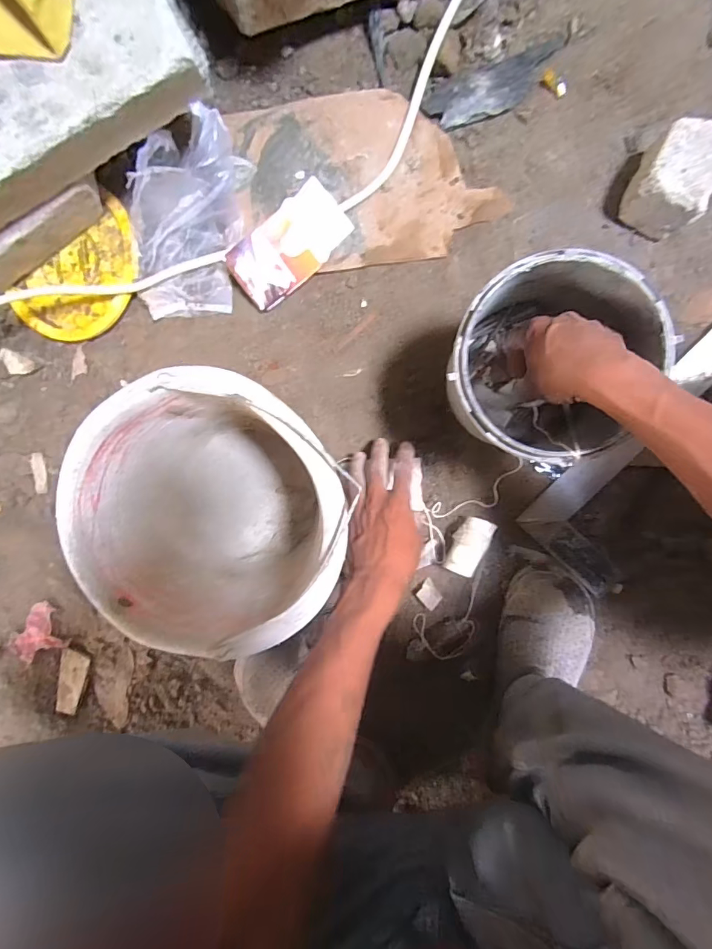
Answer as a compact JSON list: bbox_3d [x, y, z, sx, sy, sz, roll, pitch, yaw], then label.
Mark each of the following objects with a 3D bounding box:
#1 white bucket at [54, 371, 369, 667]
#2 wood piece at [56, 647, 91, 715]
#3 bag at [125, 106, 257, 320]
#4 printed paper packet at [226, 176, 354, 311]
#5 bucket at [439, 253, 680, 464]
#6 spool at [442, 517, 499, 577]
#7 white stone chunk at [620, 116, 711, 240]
[{"bbox_3d":[-0.128,0.032,0.464,0.245,0.175,0.231,0,92,4],"label":"white bucket"},{"bbox_3d":[-0.372,0.272,0.594,0.039,0.007,0.084,12,97,4],"label":"wood piece"},{"bbox_3d":[-0.190,-0.271,0.492,0.114,0.090,0.188,12,97,4],"label":"bag"},{"bbox_3d":[-0.073,-0.253,0.508,0.135,0.020,0.072,-36,109,5],"label":"printed paper packet"},{"bbox_3d":[0.158,-0.095,0.425,0.144,0.168,0.157,0,92,4],"label":"bucket"},{"bbox_3d":[0.126,0.078,0.509,0.037,0.034,0.063,21,97,3],"label":"spool"},{"bbox_3d":[0.320,-0.293,0.455,0.080,0.056,0.096,32,97,1],"label":"white stone chunk"}]

